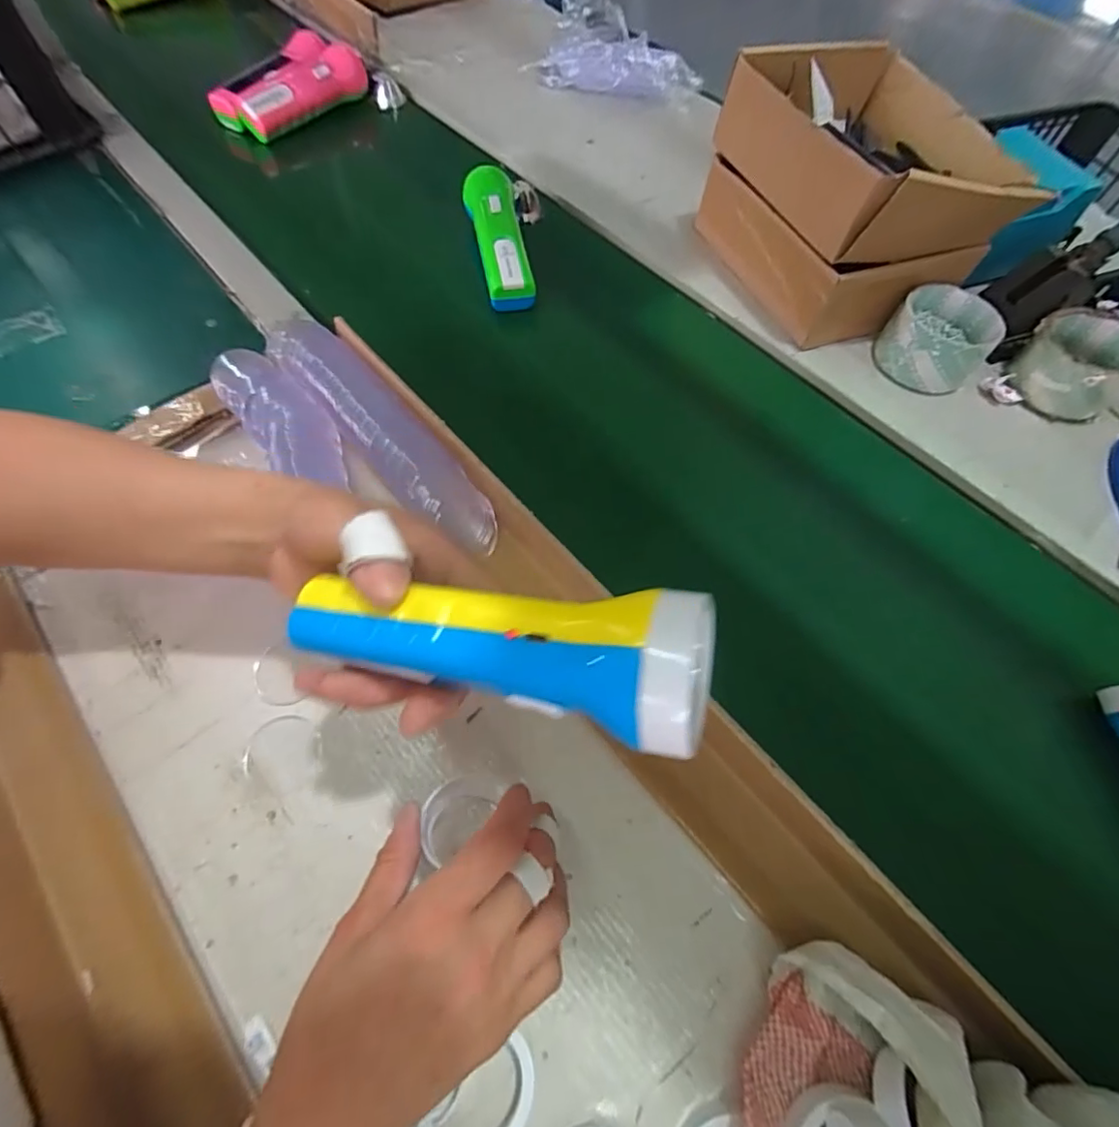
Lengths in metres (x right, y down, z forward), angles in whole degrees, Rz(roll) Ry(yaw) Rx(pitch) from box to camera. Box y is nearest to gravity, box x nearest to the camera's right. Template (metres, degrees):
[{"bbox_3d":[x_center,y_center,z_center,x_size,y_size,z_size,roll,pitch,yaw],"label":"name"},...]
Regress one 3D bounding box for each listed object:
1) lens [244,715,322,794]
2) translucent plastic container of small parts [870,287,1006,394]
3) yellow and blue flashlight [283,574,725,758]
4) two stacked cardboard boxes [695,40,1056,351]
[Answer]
[{"bbox_3d":[-0.165,0.113,0.329,0.042,0.004,0.042,-5,62,-5],"label":"lens"},{"bbox_3d":[0.336,-0.200,0.491,0.085,0.050,0.090,39,67,17],"label":"translucent plastic container of small parts"},{"bbox_3d":[-0.028,0.028,0.198,0.157,0.043,0.048,4,60,17],"label":"yellow and blue flashlight"},{"bbox_3d":[0.278,-0.354,0.513,0.211,0.134,0.228,-18,63,-12],"label":"two stacked cardboard boxes"}]

